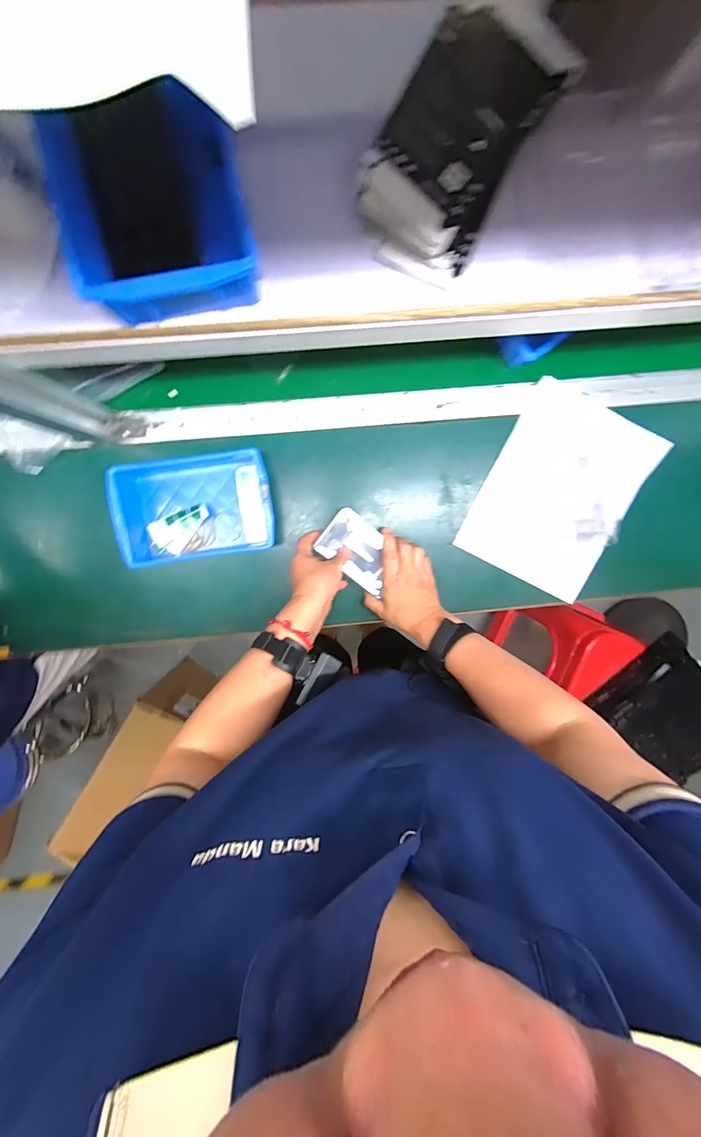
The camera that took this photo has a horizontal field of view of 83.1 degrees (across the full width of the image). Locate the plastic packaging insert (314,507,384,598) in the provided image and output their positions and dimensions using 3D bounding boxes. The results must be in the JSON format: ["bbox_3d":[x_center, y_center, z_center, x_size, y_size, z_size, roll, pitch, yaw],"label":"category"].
[{"bbox_3d":[0.014,-0.026,0.575,0.113,0.027,0.076,38,93,-6],"label":"plastic packaging insert"}]

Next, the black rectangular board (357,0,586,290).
[{"bbox_3d":[0.084,-0.340,0.323,0.109,0.040,0.176,32,93,-5],"label":"black rectangular board"}]

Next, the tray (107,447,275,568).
[{"bbox_3d":[-0.215,-0.086,0.561,0.206,0.077,0.136,-8,96,-2],"label":"tray"}]

